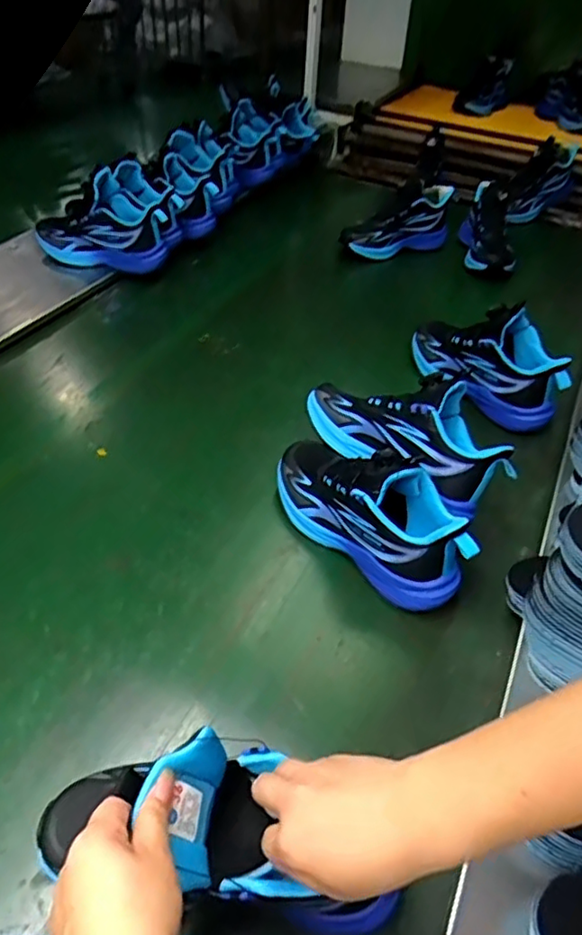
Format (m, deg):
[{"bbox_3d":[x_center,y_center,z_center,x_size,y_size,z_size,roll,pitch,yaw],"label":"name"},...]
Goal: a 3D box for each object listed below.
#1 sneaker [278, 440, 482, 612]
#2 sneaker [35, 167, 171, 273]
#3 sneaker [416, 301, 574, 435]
[{"bbox_3d":[0.088,0.038,0.642,0.240,0.133,0.102,37,51,28],"label":"sneaker"},{"bbox_3d":[-0.319,-0.411,1.015,0.214,0.151,0.082,16,44,5],"label":"sneaker"},{"bbox_3d":[0.268,-0.154,0.834,0.235,0.130,0.087,37,50,25],"label":"sneaker"}]

